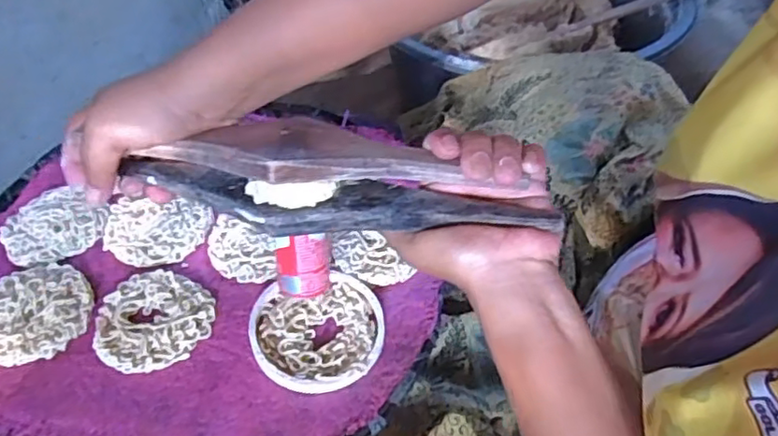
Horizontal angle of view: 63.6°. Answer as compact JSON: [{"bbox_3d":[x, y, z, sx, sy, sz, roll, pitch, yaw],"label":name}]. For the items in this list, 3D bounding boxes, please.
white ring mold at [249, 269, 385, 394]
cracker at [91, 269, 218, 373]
[{"bbox_3d":[-0.047,0.071,0.411,0.087,0.011,0.083,-12,45,-8],"label":"white ring mold"},{"bbox_3d":[-0.155,0.066,0.418,0.073,0.010,0.071,-8,45,-4],"label":"cracker"}]

